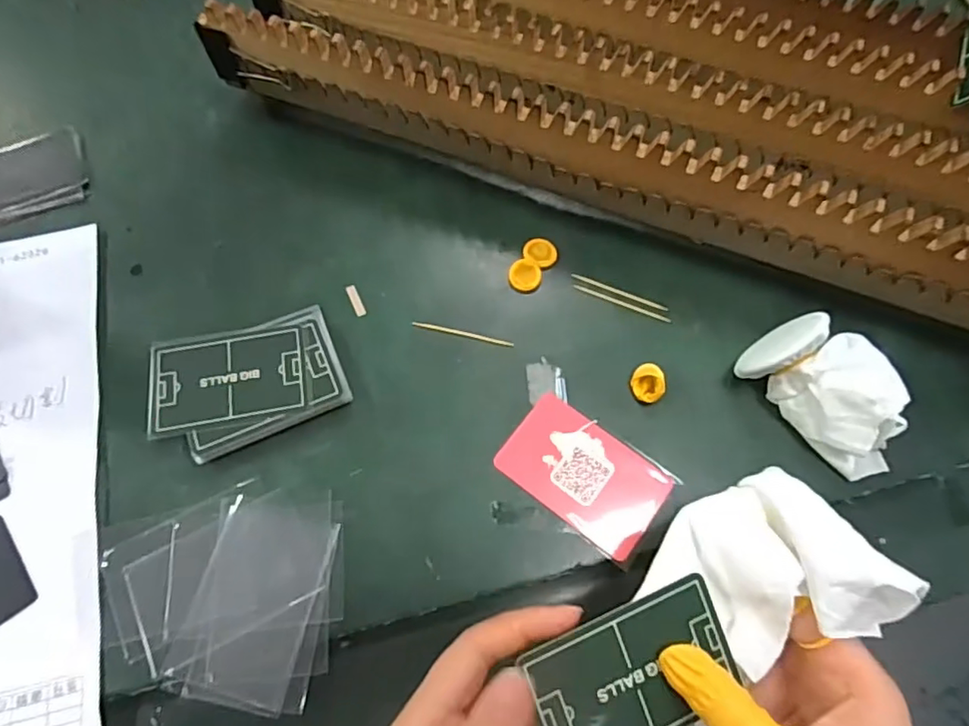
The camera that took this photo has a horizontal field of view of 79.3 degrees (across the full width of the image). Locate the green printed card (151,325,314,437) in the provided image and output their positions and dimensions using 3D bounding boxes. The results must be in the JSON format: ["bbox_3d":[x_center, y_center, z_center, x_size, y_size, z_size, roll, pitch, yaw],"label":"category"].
[{"bbox_3d":[-0.142,0.008,0.326,0.085,0.005,0.055,-8,70,-5],"label":"green printed card"}]

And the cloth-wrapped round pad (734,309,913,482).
[{"bbox_3d":[0.190,0.013,0.316,0.050,0.043,0.090,-42,73,-16],"label":"cloth-wrapped round pad"}]

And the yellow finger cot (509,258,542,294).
[{"bbox_3d":[0.025,-0.054,0.364,0.020,0.006,0.021,0,67,-1],"label":"yellow finger cot"}]

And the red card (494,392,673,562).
[{"bbox_3d":[0.054,0.059,0.318,0.085,0.004,0.053,37,71,14],"label":"red card"}]

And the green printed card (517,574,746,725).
[{"bbox_3d":[0.060,0.123,0.231,0.084,0.004,0.052,-22,86,-14],"label":"green printed card"}]

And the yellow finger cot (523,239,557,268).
[{"bbox_3d":[0.036,-0.071,0.371,0.021,0.004,0.020,0,67,0],"label":"yellow finger cot"}]

